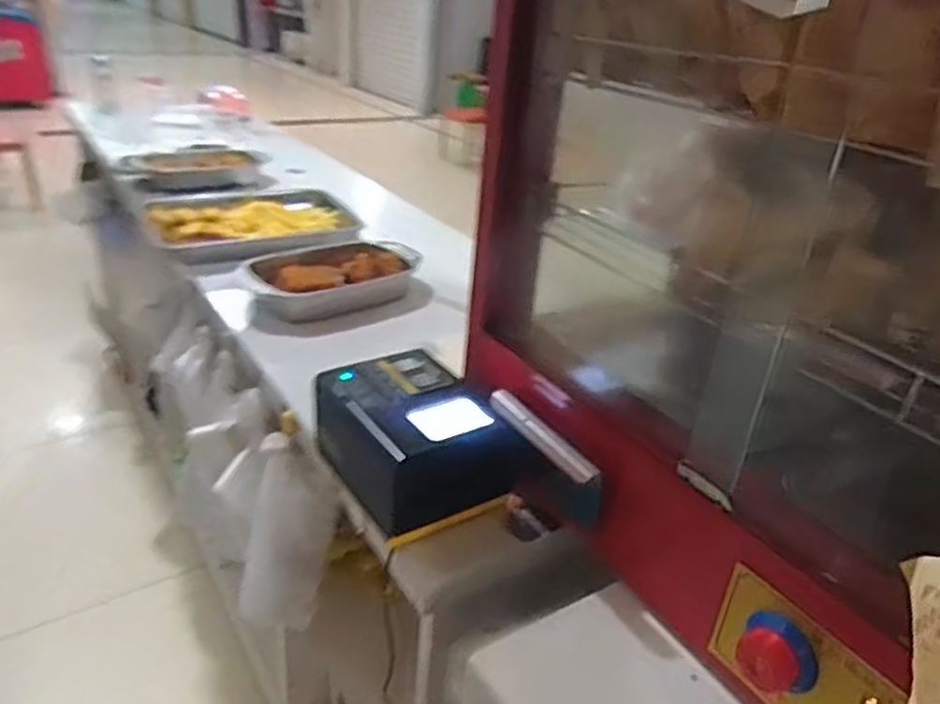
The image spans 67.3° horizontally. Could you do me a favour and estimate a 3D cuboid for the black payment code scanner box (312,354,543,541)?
[{"bbox_3d":[-0.065,0.081,0.734,0.149,0.090,0.174,-14,34,-32],"label":"black payment code scanner box"}]

